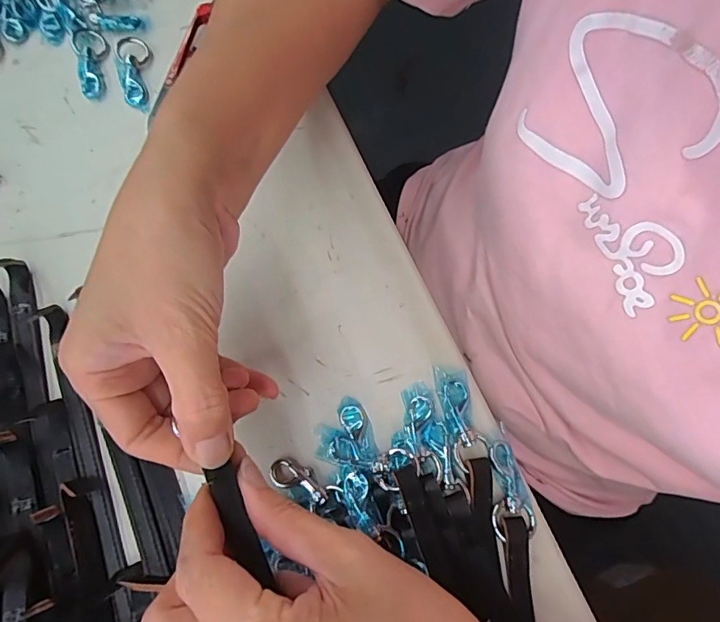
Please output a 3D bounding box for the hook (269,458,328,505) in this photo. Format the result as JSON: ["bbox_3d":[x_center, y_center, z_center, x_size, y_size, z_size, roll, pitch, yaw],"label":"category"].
[{"bbox_3d":[-0.033,0.092,0.255,0.036,0.004,0.015,17,56,17],"label":"hook"}]

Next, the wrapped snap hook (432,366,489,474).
[{"bbox_3d":[0.056,0.057,0.260,0.018,0.004,0.055,-11,74,-5],"label":"wrapped snap hook"}]

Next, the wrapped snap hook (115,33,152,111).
[{"bbox_3d":[-0.156,-0.165,0.324,0.021,0.006,0.056,-8,83,-4],"label":"wrapped snap hook"}]

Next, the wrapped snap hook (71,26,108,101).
[{"bbox_3d":[-0.187,-0.174,0.326,0.022,0.008,0.053,-14,74,-6],"label":"wrapped snap hook"}]

